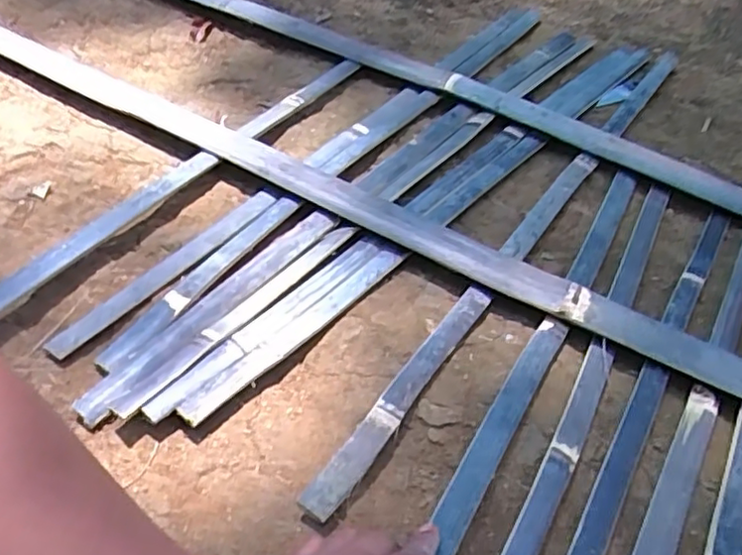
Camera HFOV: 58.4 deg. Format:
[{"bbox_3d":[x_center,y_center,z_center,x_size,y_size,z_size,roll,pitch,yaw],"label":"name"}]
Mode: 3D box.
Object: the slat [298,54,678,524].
[{"bbox_3d":[0.205,-0.085,0.743,0.027,0.010,0.886,36,51,11],"label":"slat"}]

